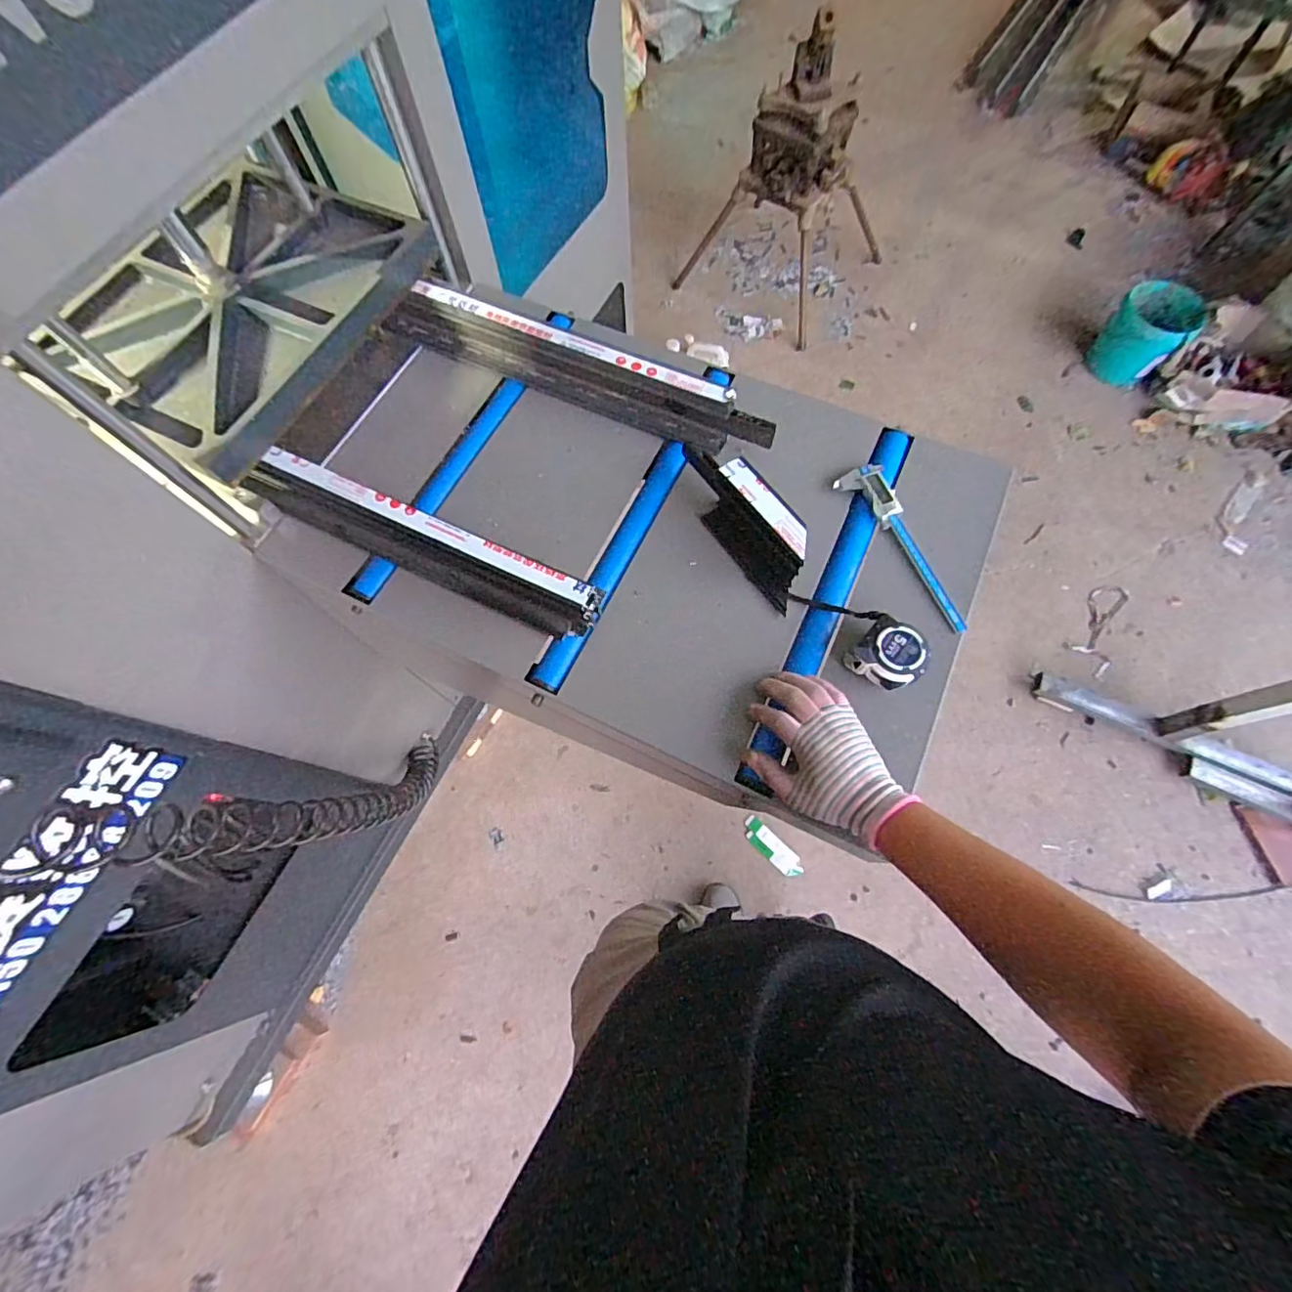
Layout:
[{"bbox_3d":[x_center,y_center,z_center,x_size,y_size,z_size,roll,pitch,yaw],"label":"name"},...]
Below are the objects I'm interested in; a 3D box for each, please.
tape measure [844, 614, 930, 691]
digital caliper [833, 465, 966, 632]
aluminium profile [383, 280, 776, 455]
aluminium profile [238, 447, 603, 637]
[{"bbox_3d":[0.259,0.011,0.599,0.065,0.047,0.068,0,69,1],"label":"tape measure"},{"bbox_3d":[0.313,-0.121,0.669,0.057,0.023,0.230,-25,71,-9],"label":"digital caliper"},{"bbox_3d":[-0.099,-0.365,0.729,0.559,0.073,0.055,22,71,9],"label":"aluminium profile"},{"bbox_3d":[-0.267,-0.124,0.645,0.475,0.083,0.057,25,72,10],"label":"aluminium profile"}]

